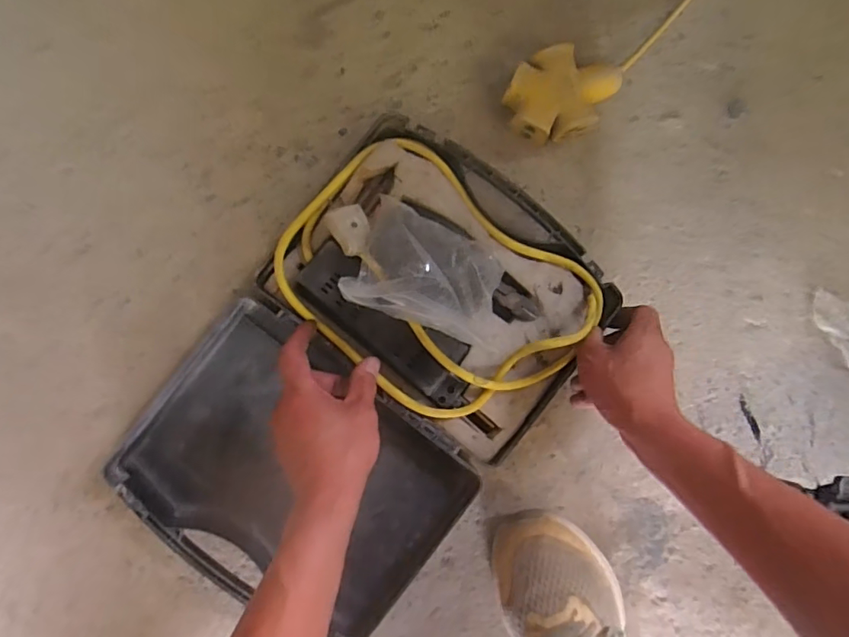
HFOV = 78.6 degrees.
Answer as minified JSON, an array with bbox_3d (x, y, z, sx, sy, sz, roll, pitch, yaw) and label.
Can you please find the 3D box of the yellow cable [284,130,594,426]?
[{"bbox_3d":[0.011,-0.027,0.478,0.278,0.042,0.205,38,87,-2],"label":"yellow cable"}]

